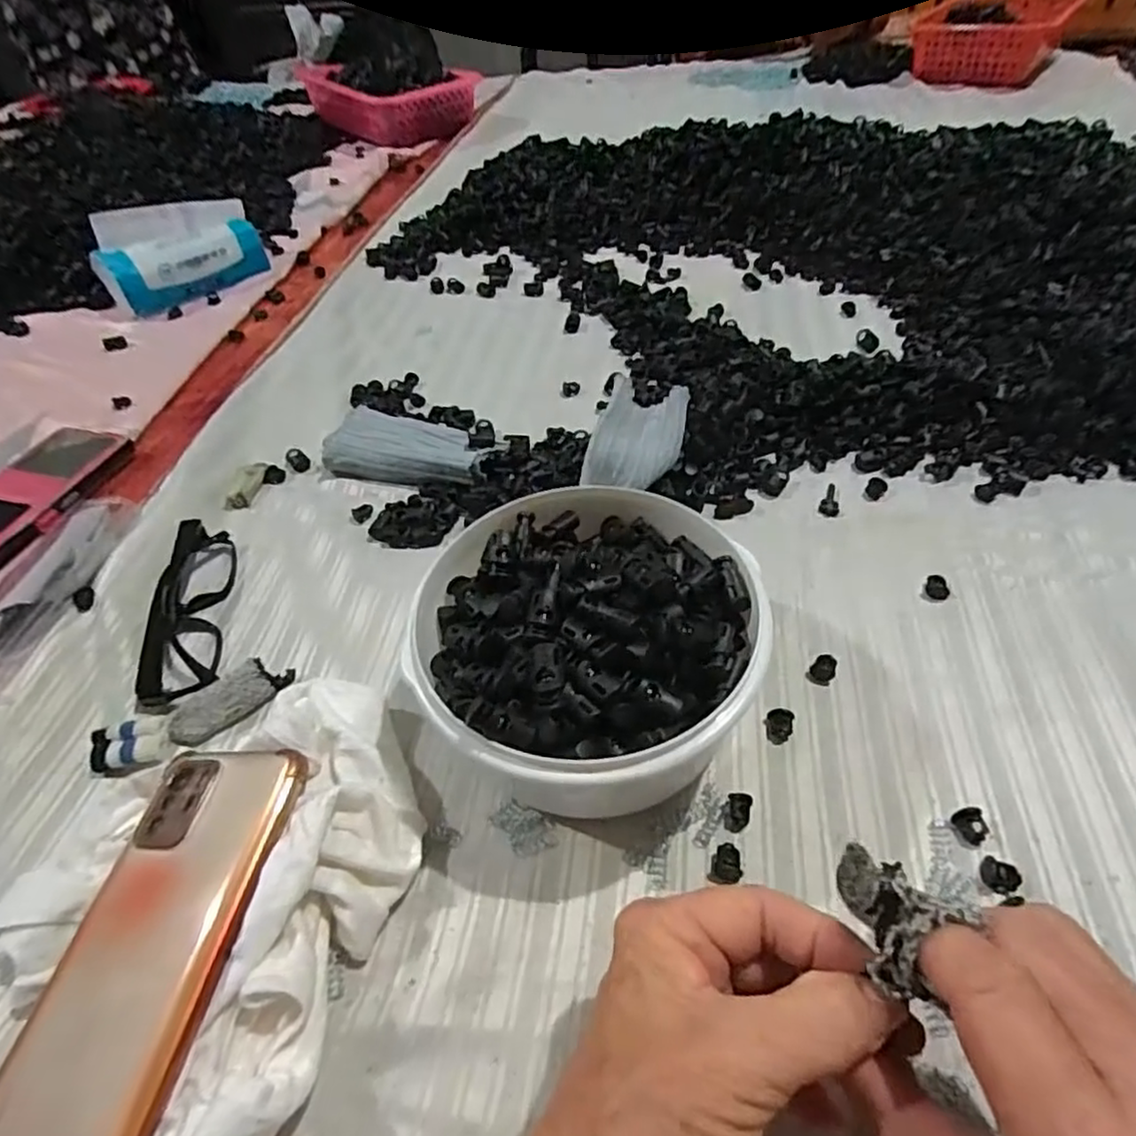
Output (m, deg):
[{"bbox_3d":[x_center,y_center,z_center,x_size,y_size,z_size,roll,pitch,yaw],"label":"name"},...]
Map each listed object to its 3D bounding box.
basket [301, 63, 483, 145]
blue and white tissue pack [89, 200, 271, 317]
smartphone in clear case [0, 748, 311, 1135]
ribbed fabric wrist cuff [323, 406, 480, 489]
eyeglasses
[{"bbox_3d":[-0.300,-0.794,1.119,0.201,0.085,0.255,-35,53,-25],"label":"basket"},{"bbox_3d":[-0.429,-0.347,0.734,0.163,0.105,0.044,-33,7,-19],"label":"blue and white tissue pack"},{"bbox_3d":[-0.164,0.145,0.257,0.075,0.011,0.159,-4,46,17],"label":"smartphone in clear case"},{"bbox_3d":[-0.117,-0.087,0.488,0.122,0.029,0.059,10,50,16],"label":"ribbed fabric wrist cuff"},{"bbox_3d":[-0.226,0.017,0.403,0.035,0.024,0.136,-11,48,-3],"label":"eyeglasses"}]

